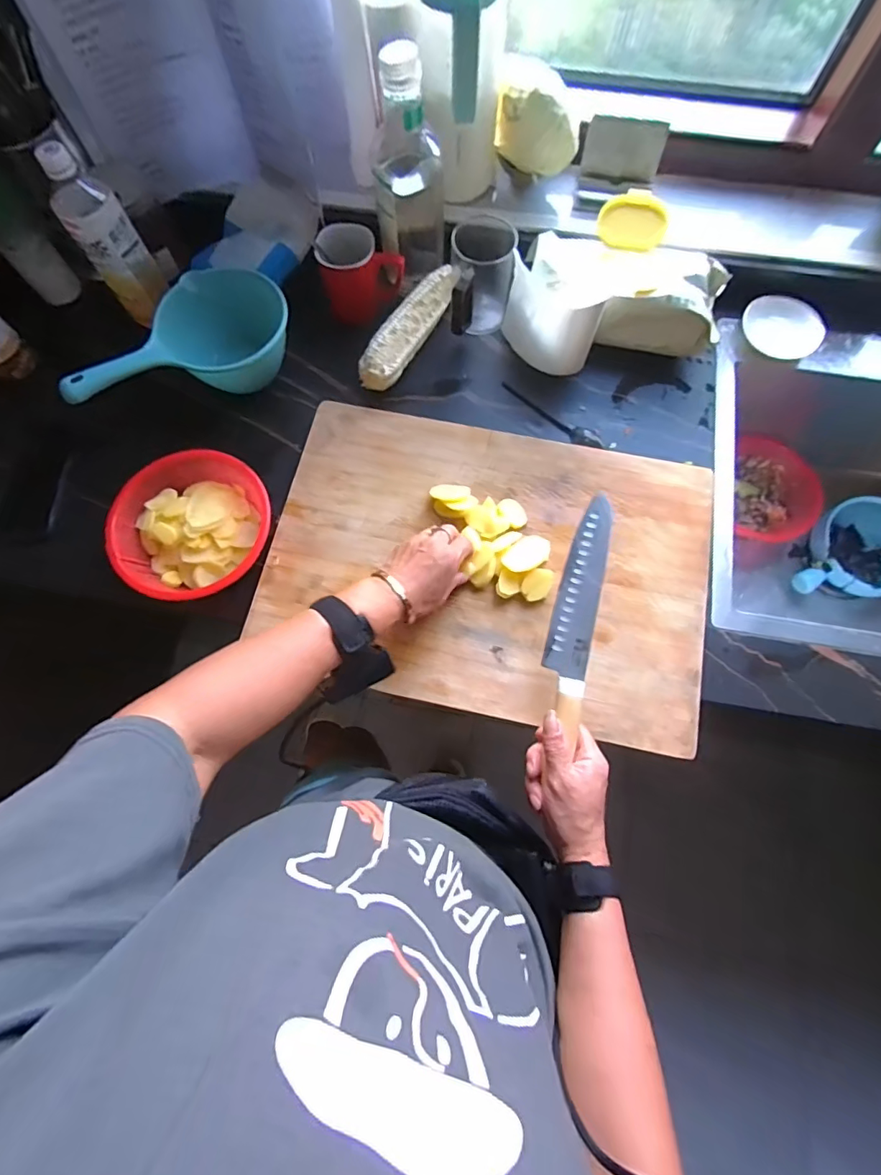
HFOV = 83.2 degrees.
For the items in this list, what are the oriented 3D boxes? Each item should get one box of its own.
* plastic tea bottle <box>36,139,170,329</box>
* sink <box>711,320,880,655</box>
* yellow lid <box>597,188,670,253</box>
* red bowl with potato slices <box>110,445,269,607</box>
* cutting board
[{"bbox_3d":[-0.391,-0.411,0.586,0.065,0.180,0.053,-36,76,-9],"label":"plastic tea bottle"},{"bbox_3d":[0.628,-0.127,0.748,0.546,0.265,0.528,11,74,4],"label":"sink"},{"bbox_3d":[0.246,-0.466,0.632,0.083,0.008,0.063,15,117,4],"label":"yellow lid"},{"bbox_3d":[-0.277,-0.067,0.573,0.167,0.071,0.163,0,73,1],"label":"red bowl with potato slices"},{"bbox_3d":[0.054,-0.032,0.570,0.492,0.014,0.334,12,74,4],"label":"cutting board"}]

